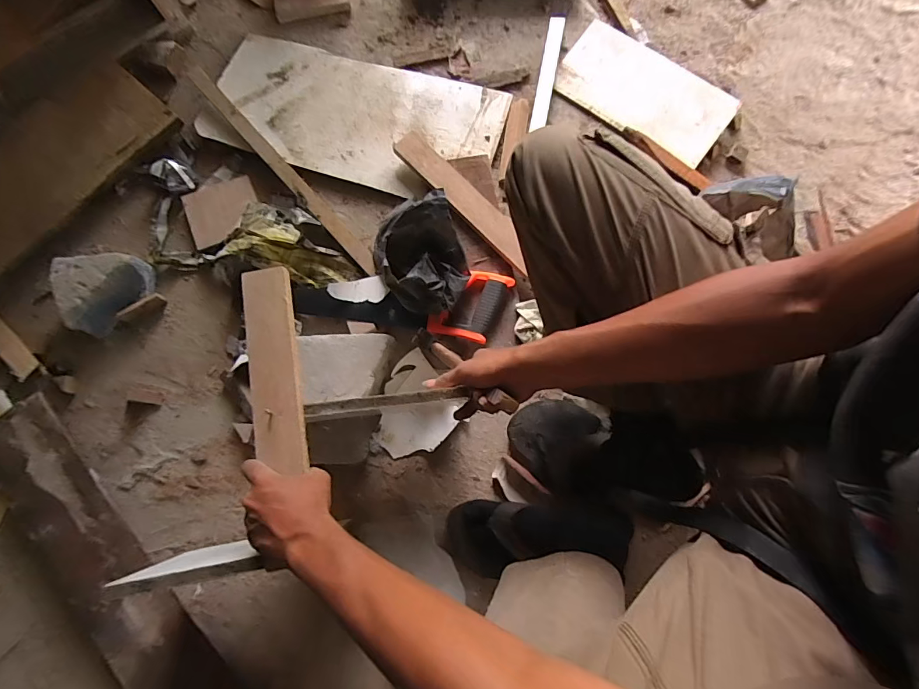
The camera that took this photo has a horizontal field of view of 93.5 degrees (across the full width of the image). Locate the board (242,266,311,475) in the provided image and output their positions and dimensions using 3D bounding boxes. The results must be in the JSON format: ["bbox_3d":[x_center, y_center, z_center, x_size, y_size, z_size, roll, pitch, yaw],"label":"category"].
[{"bbox_3d":[-0.218,0.024,0.508,0.055,0.015,0.235,-11,79,-2],"label":"board"}]

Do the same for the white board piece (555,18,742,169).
[{"bbox_3d":[0.360,-0.493,0.839,0.324,0.016,0.194,36,79,7],"label":"white board piece"}]

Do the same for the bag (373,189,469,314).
[{"bbox_3d":[-0.058,-0.125,0.675,0.139,0.153,0.154,-8,78,-2],"label":"bag"}]

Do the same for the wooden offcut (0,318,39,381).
[{"bbox_3d":[-0.782,-0.006,0.740,0.162,0.004,0.041,40,81,8],"label":"wooden offcut"}]

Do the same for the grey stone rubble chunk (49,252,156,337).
[{"bbox_3d":[-0.607,-0.105,0.733,0.144,0.063,0.112,-43,81,-8],"label":"grey stone rubble chunk"}]

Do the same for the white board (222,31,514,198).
[{"bbox_3d":[-0.188,-0.432,0.819,0.518,0.027,0.254,15,78,3],"label":"white board"}]

